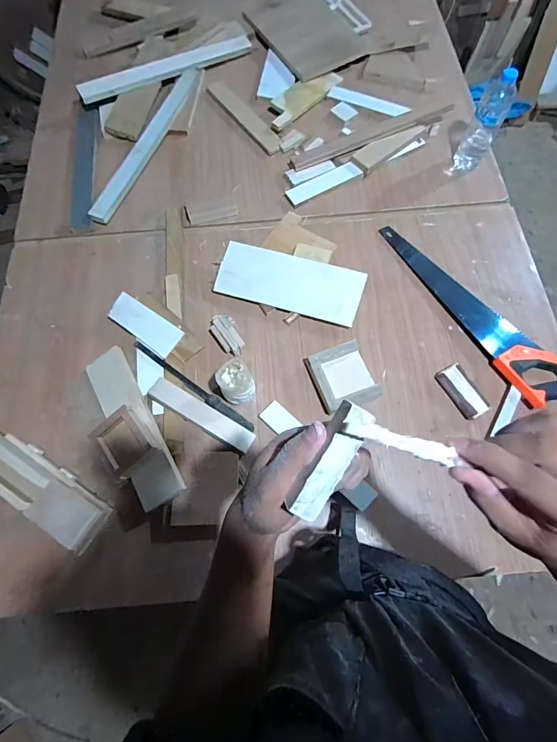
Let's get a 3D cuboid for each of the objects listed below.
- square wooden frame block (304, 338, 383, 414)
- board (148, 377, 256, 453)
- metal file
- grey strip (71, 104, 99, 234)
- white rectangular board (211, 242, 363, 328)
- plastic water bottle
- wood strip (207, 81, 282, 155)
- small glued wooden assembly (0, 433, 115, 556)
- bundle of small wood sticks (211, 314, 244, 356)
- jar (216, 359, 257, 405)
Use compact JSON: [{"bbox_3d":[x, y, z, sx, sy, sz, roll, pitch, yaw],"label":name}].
[{"bbox_3d":[0.129,0.010,0.745,0.117,0.041,0.122,-20,72,-6],"label":"square wooden frame block"},{"bbox_3d":[-0.148,0.082,0.722,0.222,0.013,0.044,30,74,11],"label":"board"},{"bbox_3d":[-0.174,0.029,0.750,0.299,0.020,0.023,34,75,12],"label":"metal file"},{"bbox_3d":[-0.498,-0.529,0.961,0.061,0.012,0.403,-7,71,0],"label":"grey strip"},{"bbox_3d":[0.025,-0.187,0.798,0.301,0.008,0.114,16,91,5],"label":"white rectangular board"},{"bbox_3d":[0.471,-0.562,0.860,0.069,0.202,0.073,27,73,10],"label":"plastic water bottle"},{"bbox_3d":[-0.096,-0.691,1.013,0.055,0.008,0.315,-34,74,-10],"label":"wood strip"},{"bbox_3d":[-0.432,0.195,0.658,0.293,0.071,0.080,33,74,12],"label":"small glued wooden assembly"},{"bbox_3d":[-0.103,-0.076,0.771,0.048,0.030,0.091,-34,74,-10],"label":"bundle of small wood sticks"},{"bbox_3d":[-0.079,0.023,0.706,0.065,0.082,0.064,0,71,1],"label":"jar"}]

